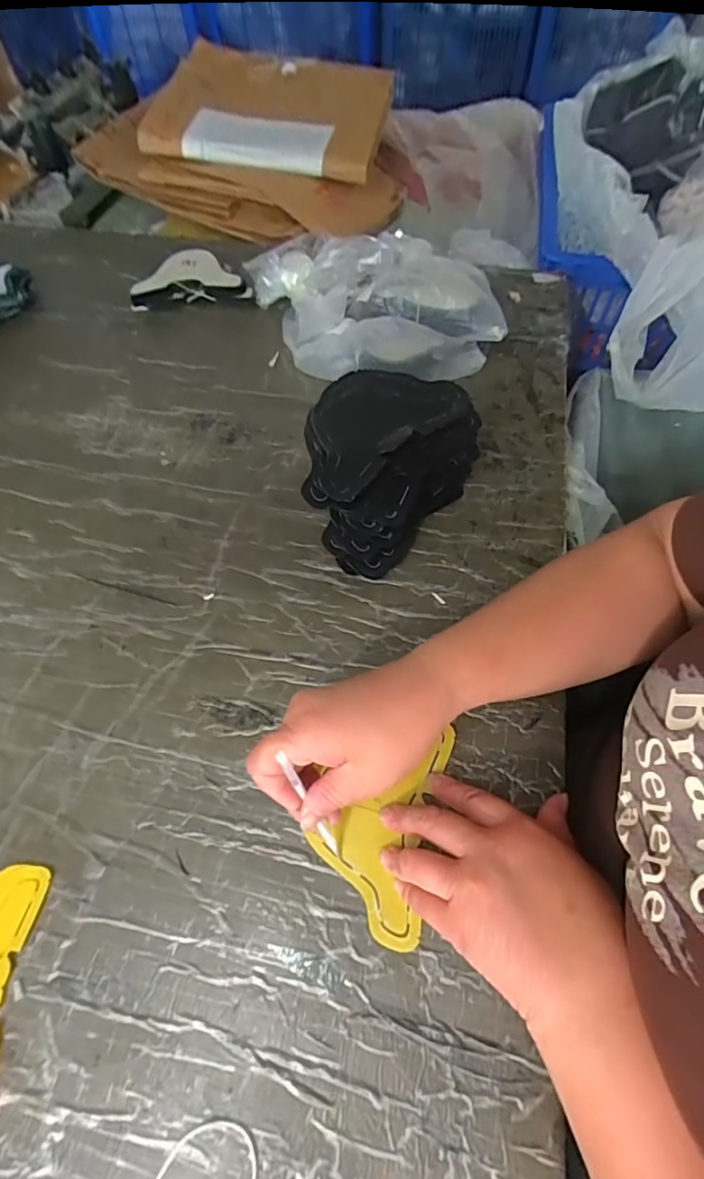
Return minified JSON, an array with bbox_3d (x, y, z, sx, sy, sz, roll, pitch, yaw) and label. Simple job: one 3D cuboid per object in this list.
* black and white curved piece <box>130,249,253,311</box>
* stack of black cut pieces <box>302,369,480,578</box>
[{"bbox_3d":[-0.208,-0.402,0.667,0.149,0.032,0.086,-5,60,-1],"label":"black and white curved piece"},{"bbox_3d":[0.022,-0.110,0.453,0.122,0.098,0.164,32,66,18],"label":"stack of black cut pieces"}]

